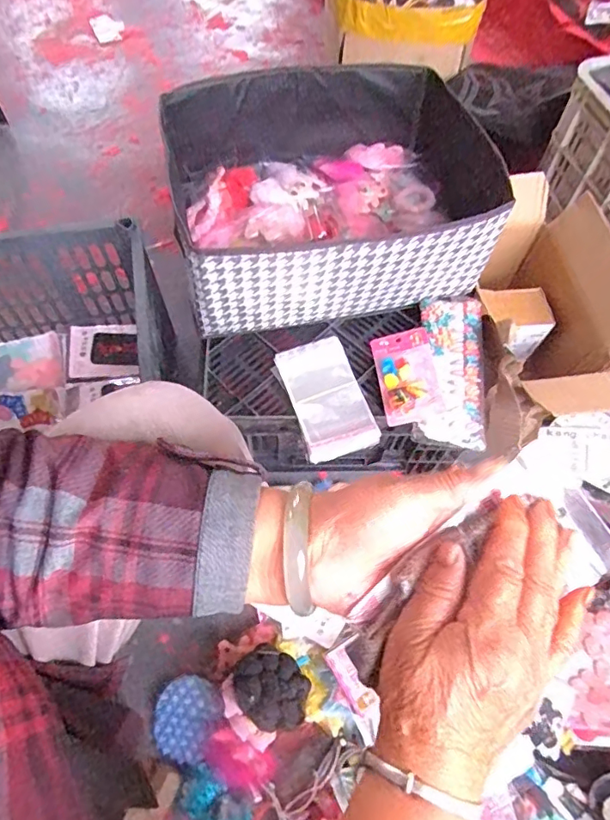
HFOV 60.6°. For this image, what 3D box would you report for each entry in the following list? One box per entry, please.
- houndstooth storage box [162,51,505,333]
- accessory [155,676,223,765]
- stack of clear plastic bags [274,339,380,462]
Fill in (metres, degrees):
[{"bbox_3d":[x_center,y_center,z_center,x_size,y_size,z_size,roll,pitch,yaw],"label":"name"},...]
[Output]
[{"bbox_3d":[0.037,-0.301,0.742,0.421,0.168,0.332,-12,64,-7],"label":"houndstooth storage box"},{"bbox_3d":[-0.155,0.404,0.685,0.083,0.016,0.093,19,64,8],"label":"accessory"},{"bbox_3d":[0.027,-0.019,0.704,0.098,0.015,0.167,-16,64,-9],"label":"stack of clear plastic bags"}]

